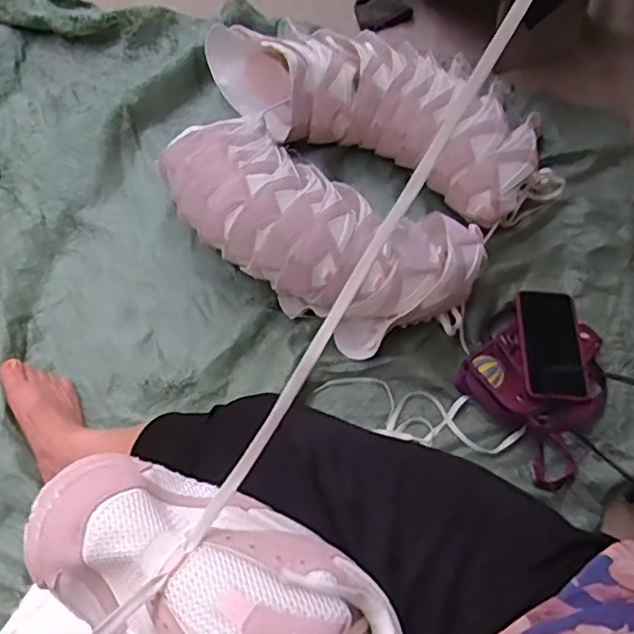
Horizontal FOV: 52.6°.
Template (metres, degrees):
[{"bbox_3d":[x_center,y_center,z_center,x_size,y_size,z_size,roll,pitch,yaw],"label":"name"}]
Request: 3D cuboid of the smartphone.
[{"bbox_3d":[0.317,0.036,0.870,0.078,0.013,0.170,3,58,5],"label":"smartphone"}]

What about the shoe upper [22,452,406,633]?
[{"bbox_3d":[-0.066,0.170,0.399,0.249,0.062,0.120,26,64,14],"label":"shoe upper"}]

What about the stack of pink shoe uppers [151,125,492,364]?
[{"bbox_3d":[-0.001,-0.122,0.893,0.437,0.147,0.210,33,66,9],"label":"stack of pink shoe uppers"}]

